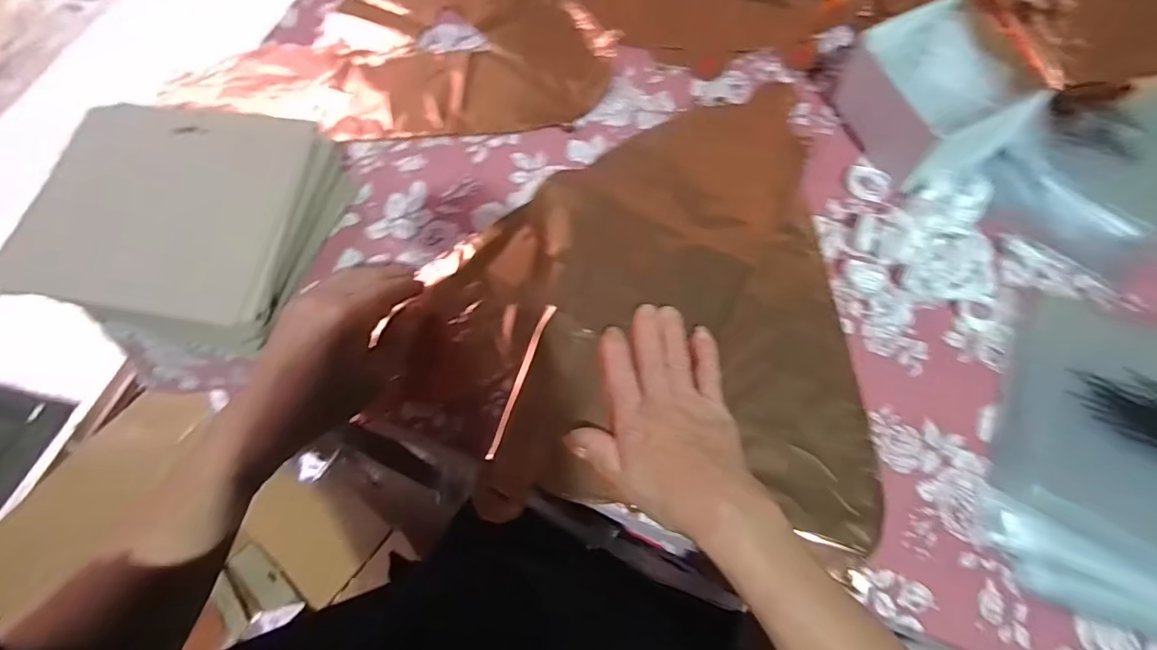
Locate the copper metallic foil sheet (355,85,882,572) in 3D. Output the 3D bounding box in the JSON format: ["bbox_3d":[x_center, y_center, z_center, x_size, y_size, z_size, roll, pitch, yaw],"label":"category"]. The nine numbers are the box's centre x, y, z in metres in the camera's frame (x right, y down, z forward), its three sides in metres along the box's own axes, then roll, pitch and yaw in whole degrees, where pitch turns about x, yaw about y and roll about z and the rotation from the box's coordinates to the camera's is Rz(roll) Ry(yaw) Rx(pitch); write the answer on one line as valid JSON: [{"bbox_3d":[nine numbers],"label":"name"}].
[{"bbox_3d":[0.048,-0.043,0.433,0.357,0.024,0.382,7,70,3],"label":"copper metallic foil sheet"}]

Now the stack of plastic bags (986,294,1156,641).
[{"bbox_3d":[0.434,0.102,0.375,0.231,0.015,0.245,24,72,9],"label":"stack of plastic bags"}]

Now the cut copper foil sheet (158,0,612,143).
[{"bbox_3d":[-0.180,-0.343,0.550,0.396,0.017,0.355,-2,70,0],"label":"cut copper foil sheet"}]

